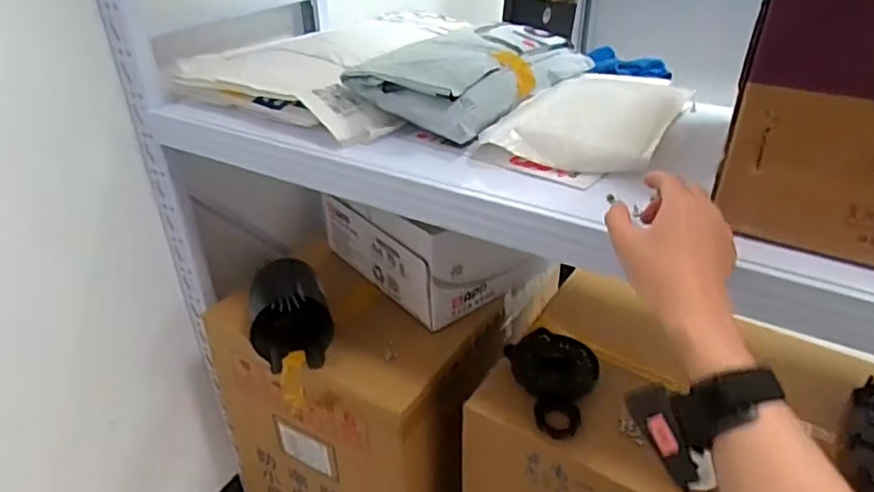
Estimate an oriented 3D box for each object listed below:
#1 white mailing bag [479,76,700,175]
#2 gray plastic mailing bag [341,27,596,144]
[{"bbox_3d":[0.194,-0.160,0.741,0.180,0.035,0.250,17,36,27],"label":"white mailing bag"},{"bbox_3d":[0.060,-0.253,0.844,0.178,0.067,0.364,18,37,28],"label":"gray plastic mailing bag"}]

